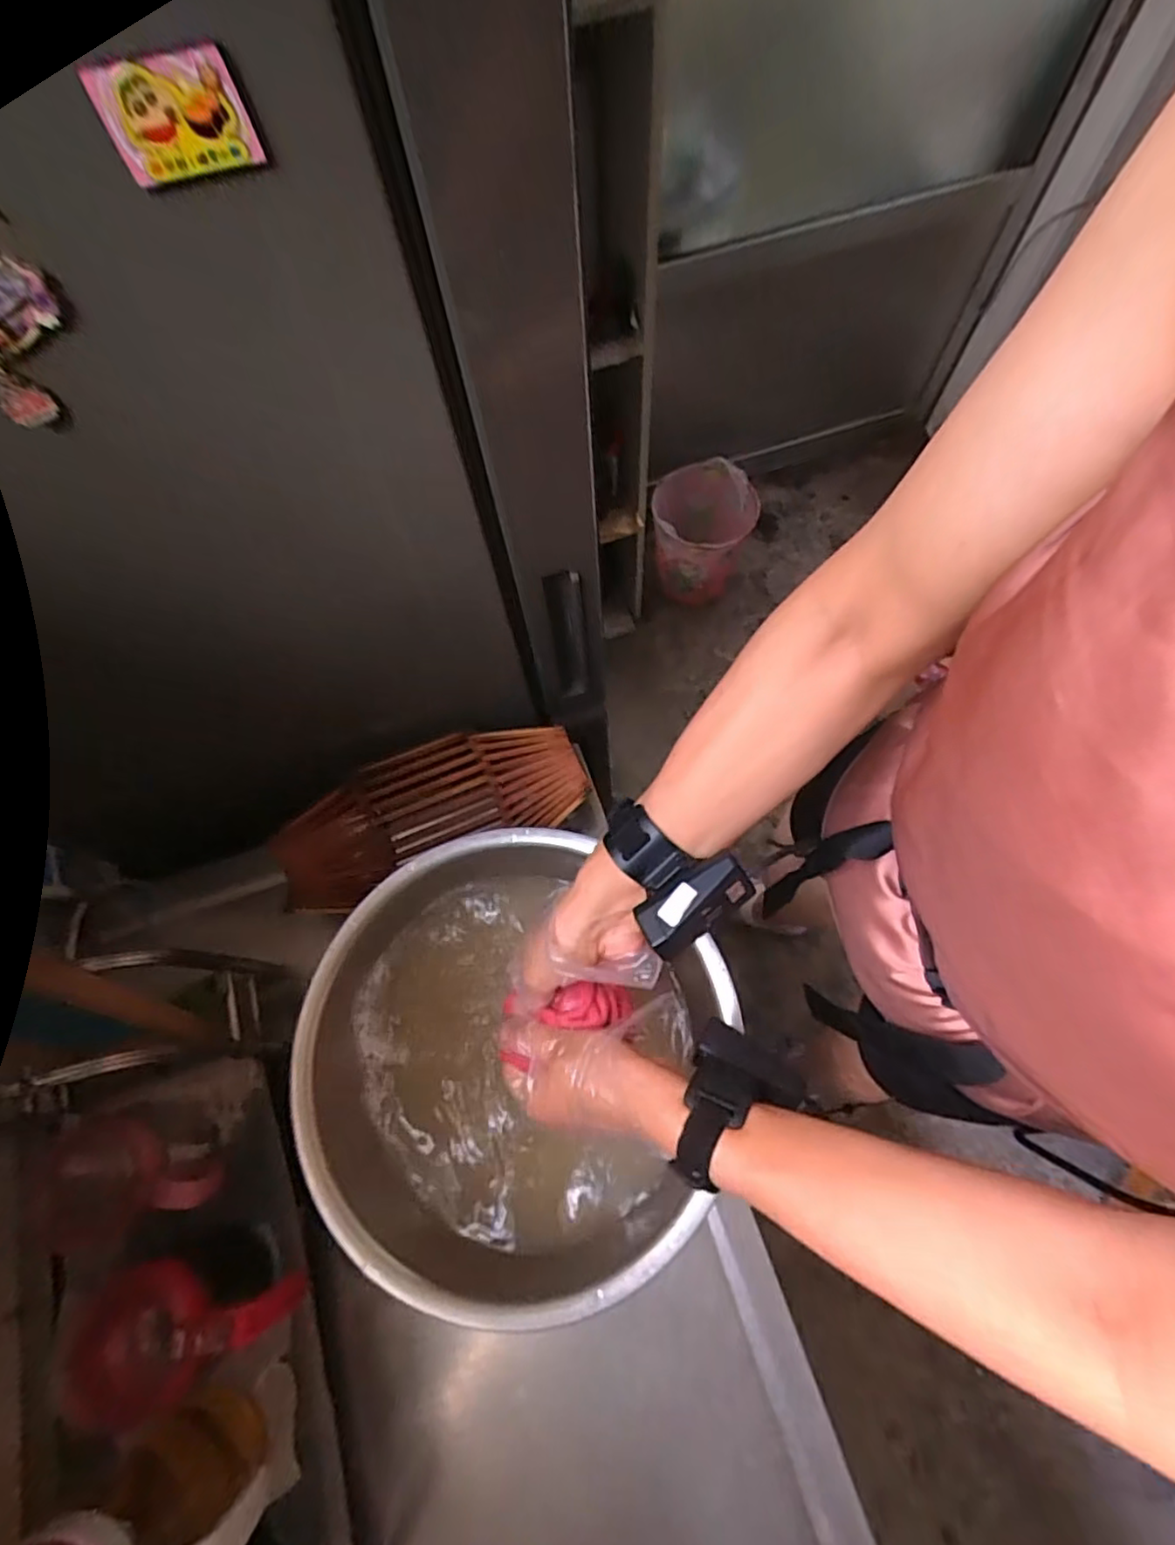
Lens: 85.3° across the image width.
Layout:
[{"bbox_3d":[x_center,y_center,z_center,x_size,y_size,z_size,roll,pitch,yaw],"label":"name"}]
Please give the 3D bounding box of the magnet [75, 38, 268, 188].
[{"bbox_3d":[-0.132,-0.211,0.205,0.042,0.029,0.004,-11,70,-2],"label":"magnet"}]

